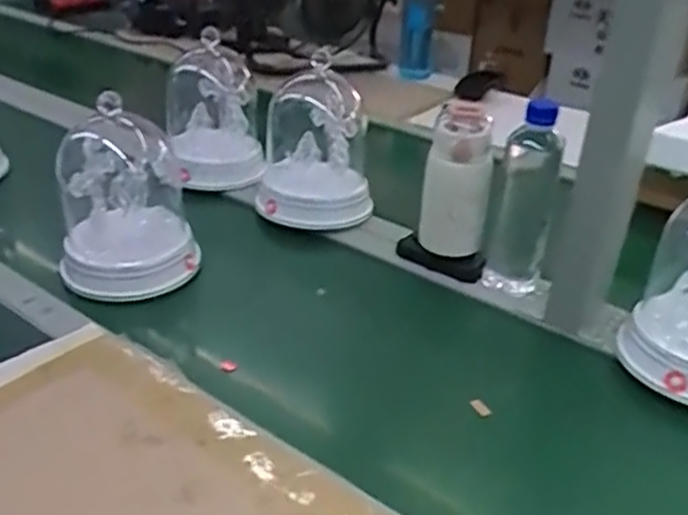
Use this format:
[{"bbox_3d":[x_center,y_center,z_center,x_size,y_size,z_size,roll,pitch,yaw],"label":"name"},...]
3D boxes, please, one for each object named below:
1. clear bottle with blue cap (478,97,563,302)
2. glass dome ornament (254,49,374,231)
[{"bbox_3d":[0.192,-0.059,0.757,0.059,0.209,0.066,0,32,-2],"label":"clear bottle with blue cap"},{"bbox_3d":[-0.039,-0.151,0.899,0.148,0.189,0.126,0,32,-2],"label":"glass dome ornament"}]

